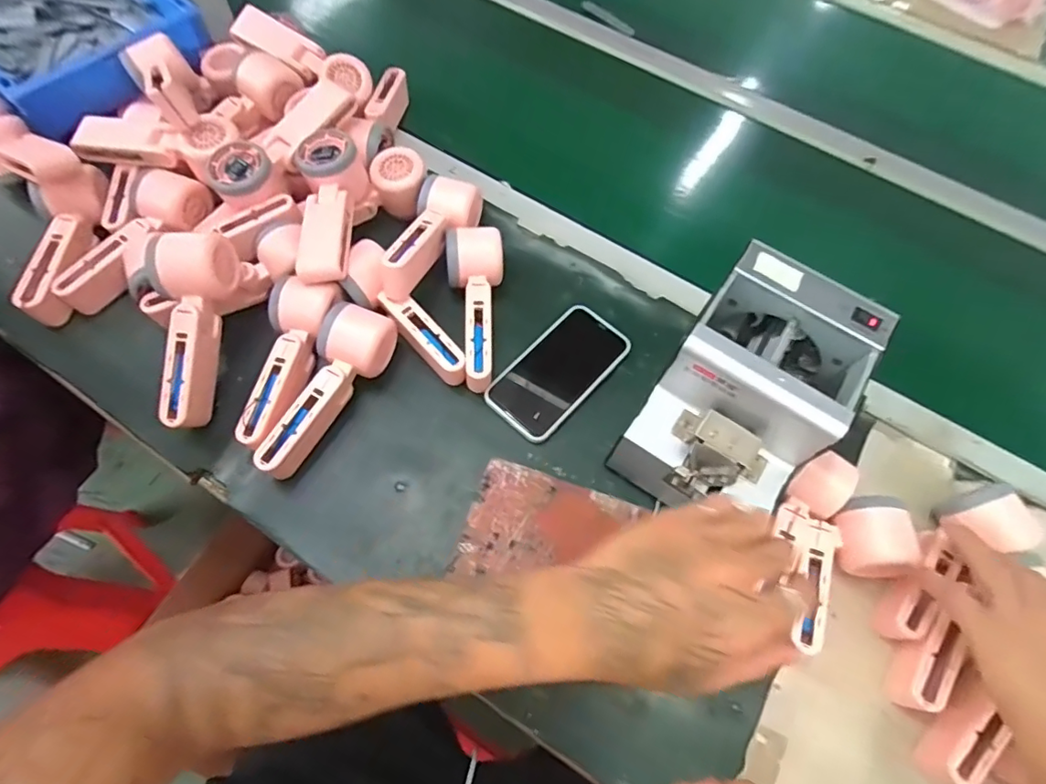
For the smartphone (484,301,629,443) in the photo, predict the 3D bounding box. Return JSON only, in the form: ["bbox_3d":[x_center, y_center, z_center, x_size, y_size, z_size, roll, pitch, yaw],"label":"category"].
[{"bbox_3d":[0.036,-0.022,0.526,0.074,0.011,0.148,39,68,15],"label":"smartphone"}]

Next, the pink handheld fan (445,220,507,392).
[{"bbox_3d":[-0.045,-0.082,0.525,0.055,0.060,0.154,-1,64,-4],"label":"pink handheld fan"}]

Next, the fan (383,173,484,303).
[{"bbox_3d":[-0.089,-0.150,0.535,0.057,0.066,0.150,14,64,3],"label":"fan"}]

